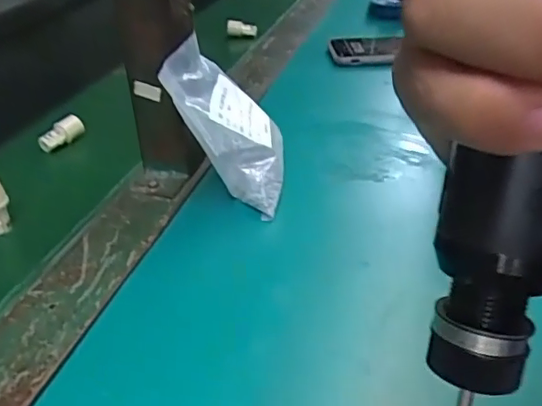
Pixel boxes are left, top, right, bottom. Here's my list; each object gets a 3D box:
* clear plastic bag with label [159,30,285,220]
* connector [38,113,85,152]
[{"bbox_3d":[-0.034,-0.061,0.434,0.122,0.041,0.107,41,31,-21],"label":"clear plastic bag with label"},{"bbox_3d":[-0.193,-0.064,0.527,0.043,0.019,0.014,-41,49,-22],"label":"connector"}]

